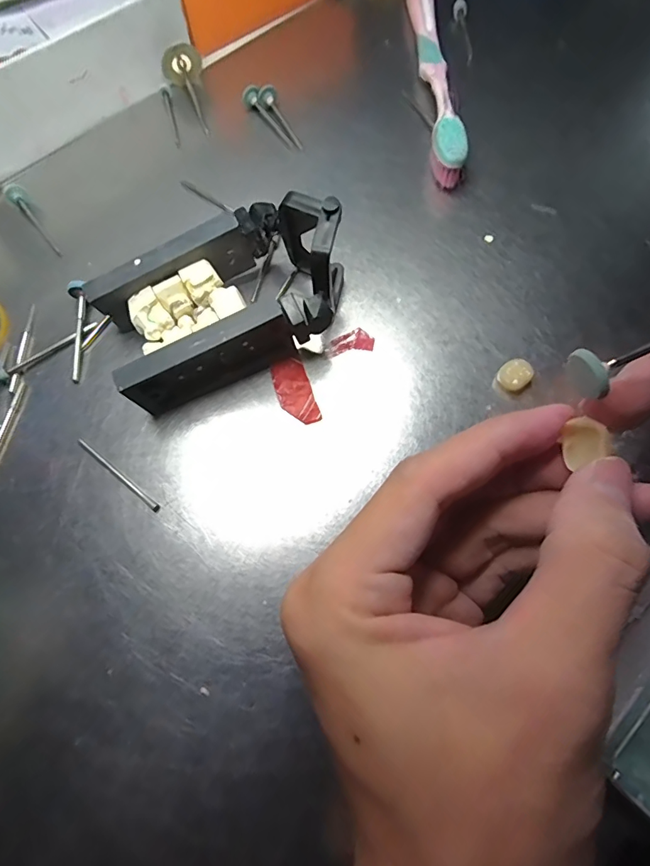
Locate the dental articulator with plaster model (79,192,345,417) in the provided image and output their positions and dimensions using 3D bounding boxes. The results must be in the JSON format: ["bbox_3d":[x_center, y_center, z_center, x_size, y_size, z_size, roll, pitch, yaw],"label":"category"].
[{"bbox_3d":[-0.038,-0.052,0.175,0.092,0.043,0.056,-21,69,-6],"label":"dental articulator with plaster model"}]

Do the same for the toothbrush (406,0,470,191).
[{"bbox_3d":[0.055,-0.197,0.239,0.015,0.019,0.175,-2,69,2],"label":"toothbrush"}]

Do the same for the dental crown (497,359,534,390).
[{"bbox_3d":[0.074,-0.023,0.179,0.011,0.007,0.011,-41,72,-12],"label":"dental crown"}]

